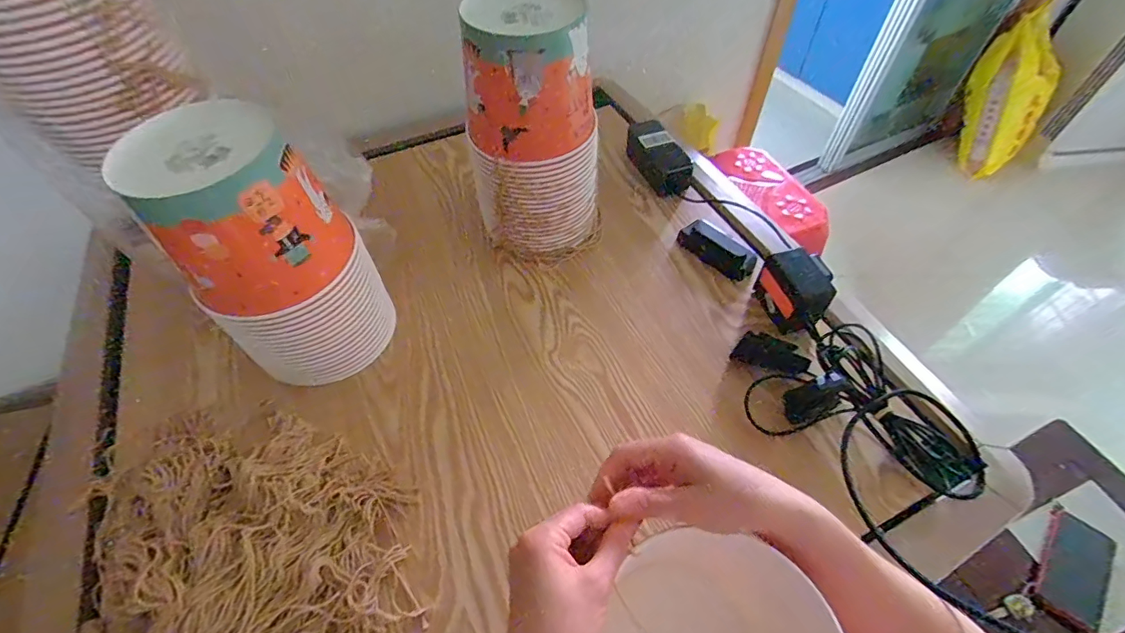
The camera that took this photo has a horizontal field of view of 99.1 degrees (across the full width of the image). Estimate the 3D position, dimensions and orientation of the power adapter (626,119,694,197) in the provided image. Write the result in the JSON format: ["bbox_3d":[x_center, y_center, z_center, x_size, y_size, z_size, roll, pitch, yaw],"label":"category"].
[{"bbox_3d":[0.148,-0.253,0.754,0.057,0.058,0.146,-18,55,-12],"label":"power adapter"}]

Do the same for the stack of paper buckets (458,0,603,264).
[{"bbox_3d":[-0.032,-0.220,0.592,0.158,0.290,0.141,0,54,1],"label":"stack of paper buckets"}]

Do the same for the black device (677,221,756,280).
[{"bbox_3d":[0.211,-0.093,0.656,0.050,0.025,0.110,-33,60,-21],"label":"black device"}]

